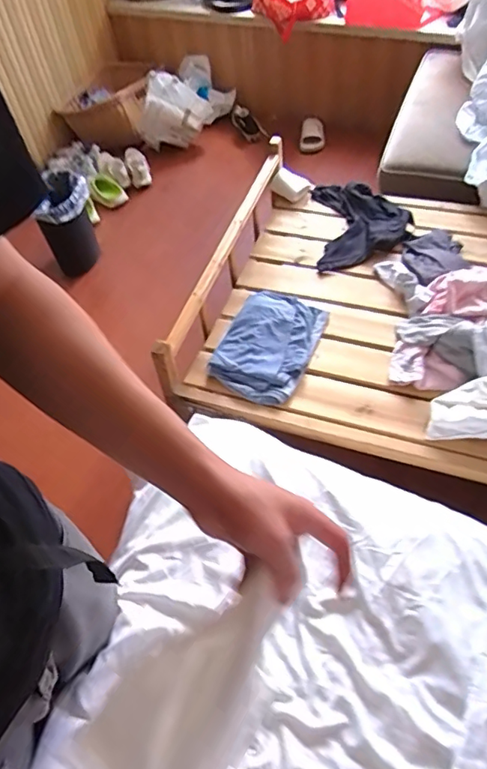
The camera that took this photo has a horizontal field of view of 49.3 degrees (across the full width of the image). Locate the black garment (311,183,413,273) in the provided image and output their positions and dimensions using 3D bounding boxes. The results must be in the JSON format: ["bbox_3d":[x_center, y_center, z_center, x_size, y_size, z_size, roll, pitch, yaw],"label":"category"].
[{"bbox_3d":[0.385,-0.518,1.710,0.300,0.075,0.385,-3,53,4],"label":"black garment"}]

